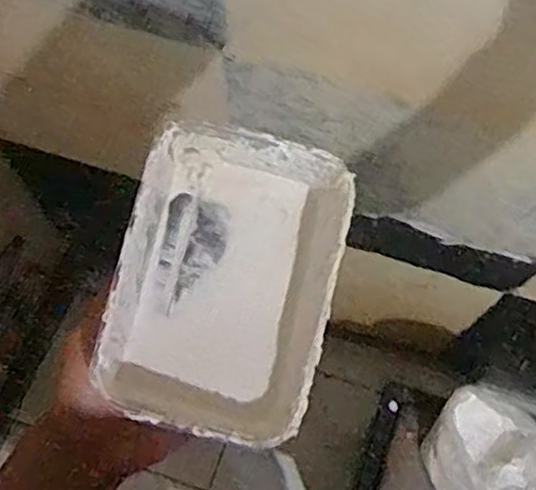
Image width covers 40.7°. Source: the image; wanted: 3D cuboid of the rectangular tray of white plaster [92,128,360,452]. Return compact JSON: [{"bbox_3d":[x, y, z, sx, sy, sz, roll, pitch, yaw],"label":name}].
[{"bbox_3d":[-0.024,0.021,0.418,0.121,0.053,0.169,13,81,-4],"label":"rectangular tray of white plaster"}]

